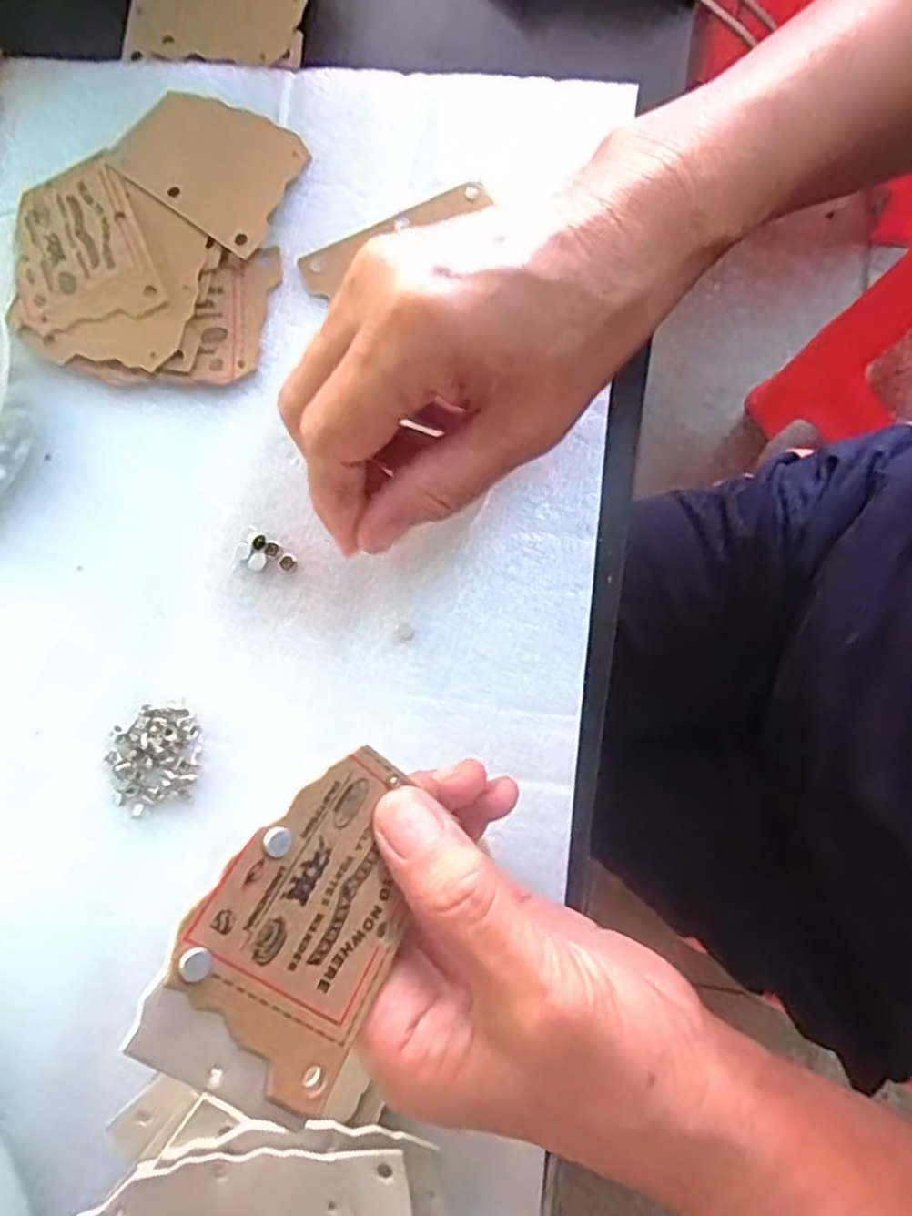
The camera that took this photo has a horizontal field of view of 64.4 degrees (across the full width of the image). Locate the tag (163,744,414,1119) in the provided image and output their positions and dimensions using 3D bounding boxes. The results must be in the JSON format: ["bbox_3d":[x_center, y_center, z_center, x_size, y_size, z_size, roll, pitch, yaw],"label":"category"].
[{"bbox_3d":[-0.033,0.075,0.182,0.053,0.004,0.074,48,59,-23],"label":"tag"}]

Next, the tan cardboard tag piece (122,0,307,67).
[{"bbox_3d":[-0.102,-0.271,0.315,0.078,0.010,0.074,11,83,6],"label":"tan cardboard tag piece"}]

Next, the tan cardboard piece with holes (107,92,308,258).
[{"bbox_3d":[-0.099,-0.181,0.294,0.076,0.004,0.055,33,79,10],"label":"tan cardboard piece with holes"}]

